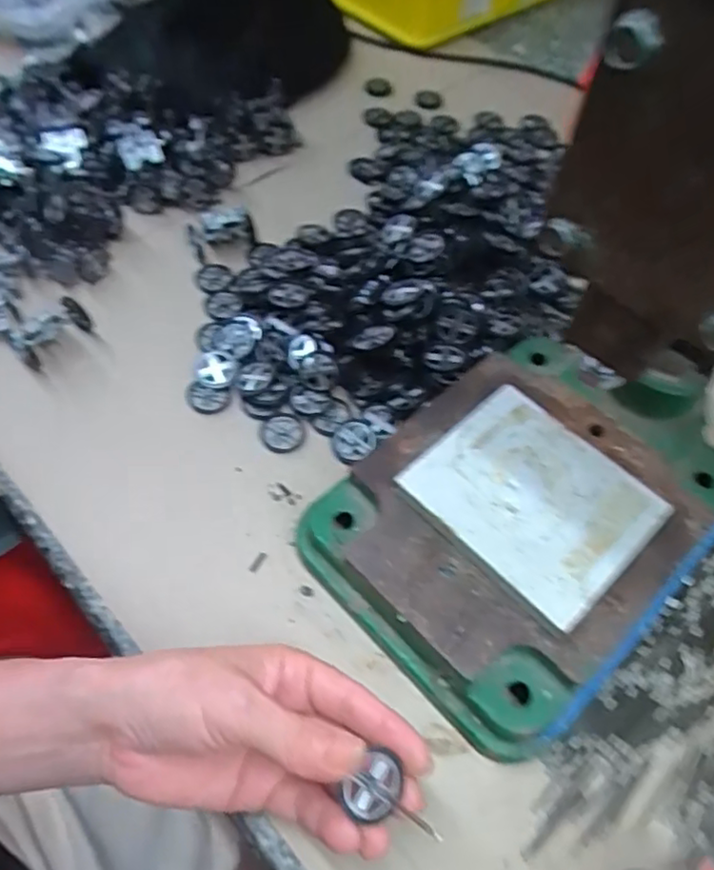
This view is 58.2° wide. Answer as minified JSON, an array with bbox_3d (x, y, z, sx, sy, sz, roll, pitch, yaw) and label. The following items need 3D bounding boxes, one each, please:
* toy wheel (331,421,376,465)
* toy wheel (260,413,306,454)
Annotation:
[{"bbox_3d":[-0.002,0.003,0.393,0.026,0.005,0.024,-1,59,2],"label":"toy wheel"},{"bbox_3d":[-0.047,-0.001,0.402,0.027,0.004,0.027,-1,59,2],"label":"toy wheel"}]

